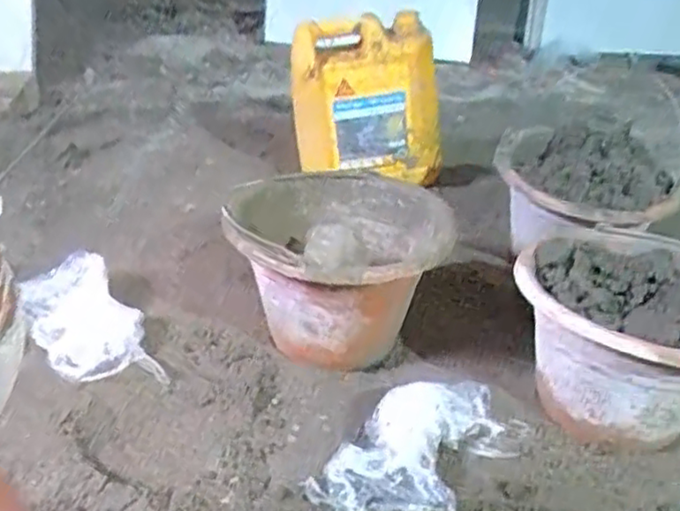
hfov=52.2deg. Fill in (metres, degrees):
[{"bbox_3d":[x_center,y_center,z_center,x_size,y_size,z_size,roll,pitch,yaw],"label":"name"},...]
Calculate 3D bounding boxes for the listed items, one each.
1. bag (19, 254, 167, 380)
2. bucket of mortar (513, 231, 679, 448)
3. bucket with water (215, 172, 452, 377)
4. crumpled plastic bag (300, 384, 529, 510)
[{"bbox_3d":[-0.302,0.080,0.838,0.132,0.050,0.241,-20,38,-33],"label":"bag"},{"bbox_3d":[0.315,0.099,0.744,0.233,0.172,0.233,2,31,-1],"label":"bucket of mortar"},{"bbox_3d":[-0.022,0.019,0.826,0.257,0.172,0.244,2,31,-1],"label":"bucket with water"},{"bbox_3d":[0.085,0.182,0.691,0.236,0.046,0.123,-25,41,-38],"label":"crumpled plastic bag"}]

